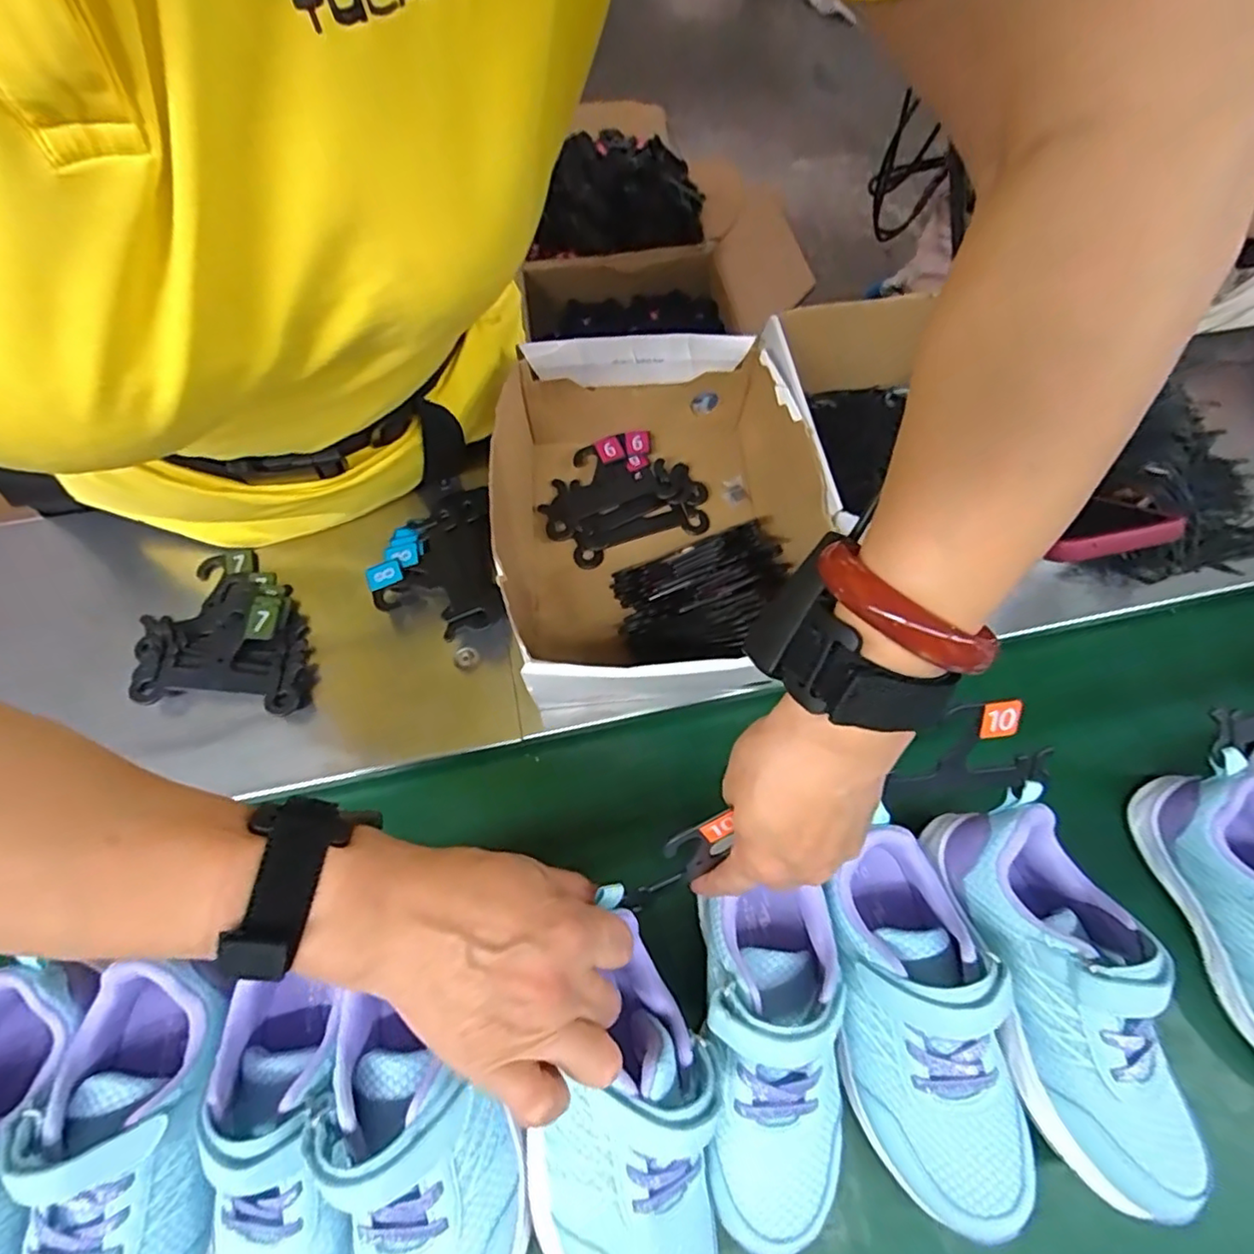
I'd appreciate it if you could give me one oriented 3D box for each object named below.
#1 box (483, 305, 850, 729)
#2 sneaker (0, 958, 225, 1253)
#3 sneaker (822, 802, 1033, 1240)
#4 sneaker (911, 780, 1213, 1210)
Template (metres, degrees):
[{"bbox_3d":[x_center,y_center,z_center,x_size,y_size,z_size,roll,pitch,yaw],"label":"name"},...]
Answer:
[{"bbox_3d":[0.023,-0.073,0.433,0.205,0.098,0.239,-9,66,-3],"label":"box"},{"bbox_3d":[-0.236,0.254,0.299,0.083,0.067,0.174,-3,65,0],"label":"sneaker"},{"bbox_3d":[0.148,0.201,0.331,0.075,0.084,0.183,-11,66,-4],"label":"sneaker"},{"bbox_3d":[0.227,0.188,0.334,0.080,0.097,0.186,-17,66,-7],"label":"sneaker"}]

